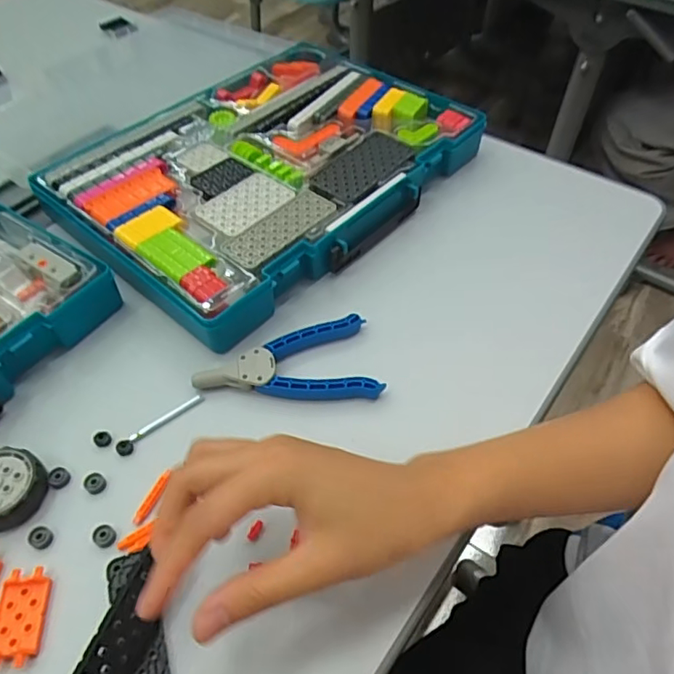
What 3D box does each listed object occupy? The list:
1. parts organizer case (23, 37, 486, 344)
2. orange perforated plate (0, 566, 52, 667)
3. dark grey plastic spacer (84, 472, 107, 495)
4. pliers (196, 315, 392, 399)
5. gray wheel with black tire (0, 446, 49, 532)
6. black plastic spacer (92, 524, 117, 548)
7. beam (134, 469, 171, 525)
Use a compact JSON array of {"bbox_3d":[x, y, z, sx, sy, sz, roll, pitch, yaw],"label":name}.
[{"bbox_3d":[-0.063,-0.166,0.529,0.271,0.047,0.365,38,61,26],"label":"parts organizer case"},{"bbox_3d":[-0.175,0.153,0.302,0.025,0.005,0.048,-6,52,-4],"label":"orange perforated plate"},{"bbox_3d":[-0.155,0.093,0.351,0.012,0.007,0.012,0,52,0],"label":"dark grey plastic spacer"},{"bbox_3d":[-0.035,0.017,0.404,0.128,0.018,0.067,0,52,0],"label":"pliers"},{"bbox_3d":[-0.207,0.095,0.341,0.049,0.016,0.048,0,52,0],"label":"gray wheel with black tire"},{"bbox_3d":[-0.140,0.119,0.329,0.013,0.004,0.012,0,52,0],"label":"black plastic spacer"},{"bbox_3d":[-0.115,0.099,0.344,0.007,0.004,0.037,20,55,15],"label":"beam"}]

